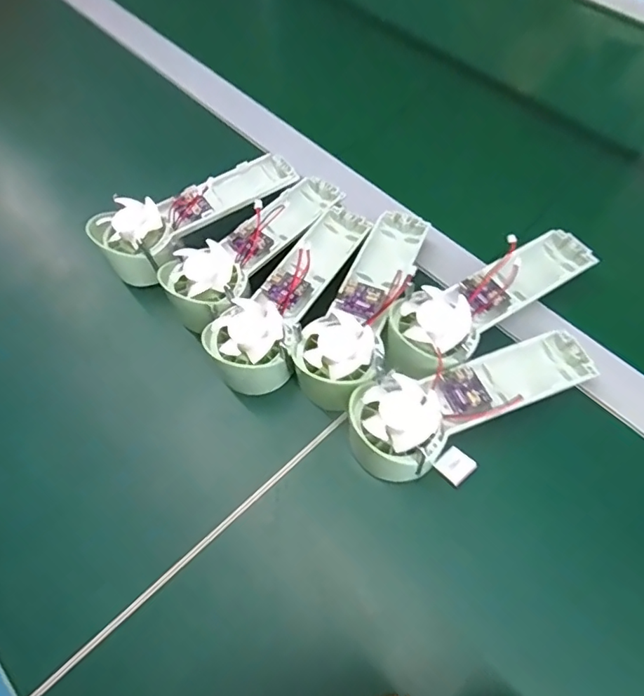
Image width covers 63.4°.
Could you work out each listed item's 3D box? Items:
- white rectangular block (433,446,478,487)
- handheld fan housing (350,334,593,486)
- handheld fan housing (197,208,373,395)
[{"bbox_3d":[0.088,0.078,0.346,0.020,0.008,0.021,-38,66,-18],"label":"white rectangular block"},{"bbox_3d":[0.103,0.036,0.351,0.174,0.048,0.059,-19,61,-9],"label":"handheld fan housing"},{"bbox_3d":[-0.021,-0.046,0.401,0.060,0.046,0.172,26,64,15],"label":"handheld fan housing"}]

